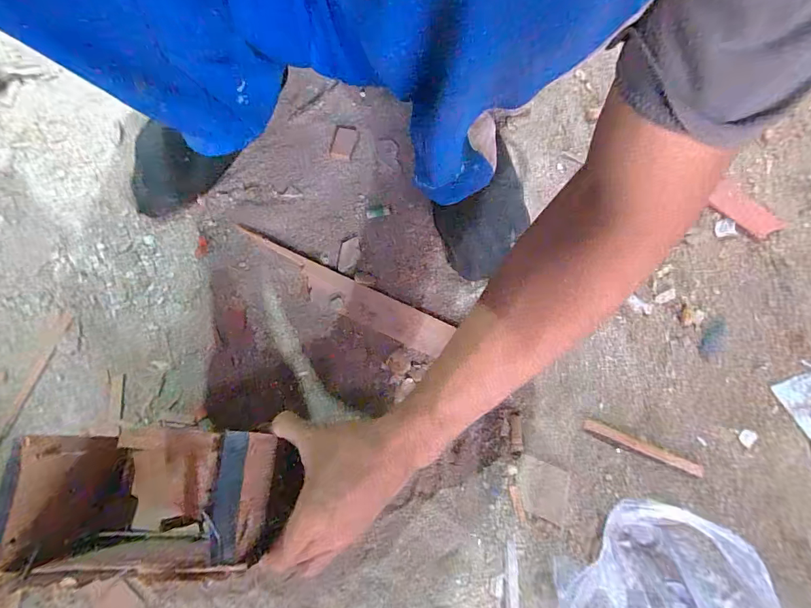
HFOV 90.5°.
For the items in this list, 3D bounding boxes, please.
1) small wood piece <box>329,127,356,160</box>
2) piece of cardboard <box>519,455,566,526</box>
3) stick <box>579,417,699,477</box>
[{"bbox_3d":[-0.070,-0.184,0.454,0.024,0.004,0.040,9,74,1],"label":"small wood piece"},{"bbox_3d":[0.123,0.167,0.362,0.044,0.004,0.047,14,74,3],"label":"piece of cardboard"},{"bbox_3d":[0.222,0.135,0.375,0.114,0.004,0.015,22,75,5],"label":"stick"}]

